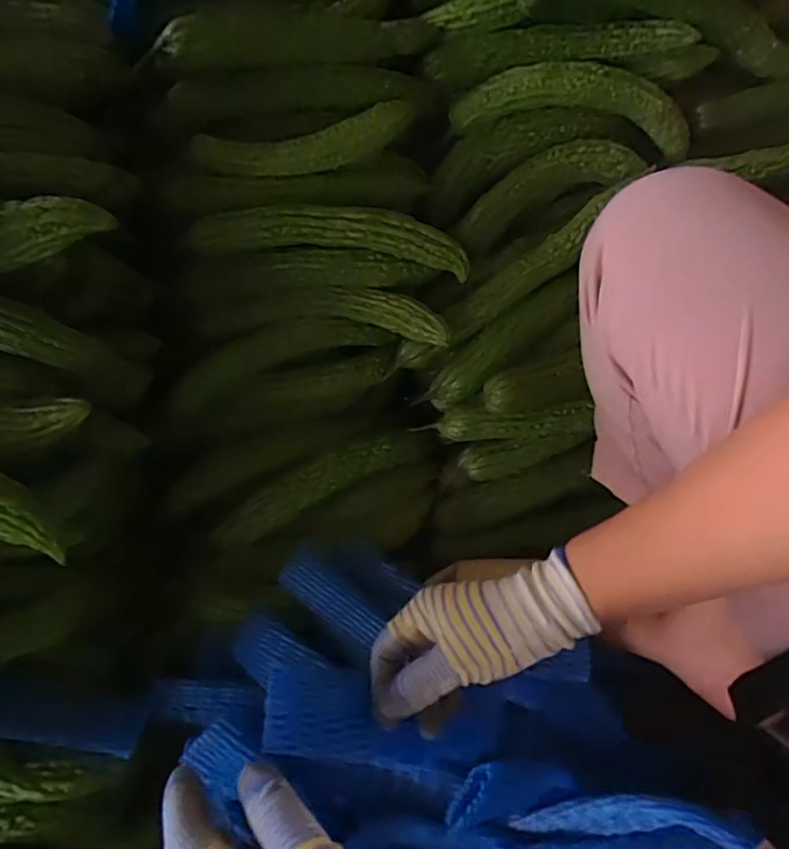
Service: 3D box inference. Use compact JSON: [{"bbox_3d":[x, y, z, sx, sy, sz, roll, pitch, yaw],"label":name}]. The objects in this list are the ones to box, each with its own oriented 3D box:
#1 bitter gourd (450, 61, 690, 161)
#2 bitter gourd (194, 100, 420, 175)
[{"bbox_3d":[0.184,-0.331,0.619,0.241,0.068,0.038,6,60,8],"label":"bitter gourd"},{"bbox_3d":[-0.087,-0.284,0.601,0.232,0.042,0.059,-14,60,-4],"label":"bitter gourd"}]

